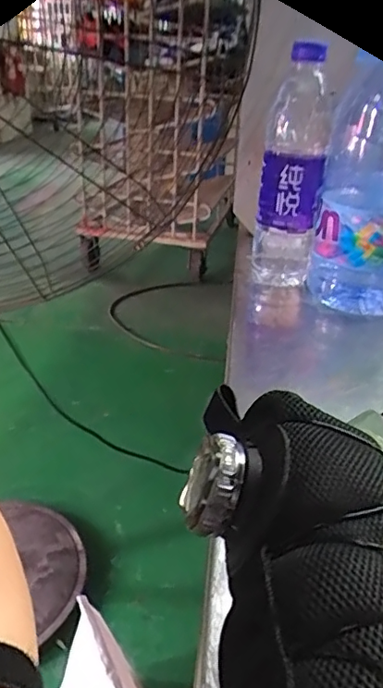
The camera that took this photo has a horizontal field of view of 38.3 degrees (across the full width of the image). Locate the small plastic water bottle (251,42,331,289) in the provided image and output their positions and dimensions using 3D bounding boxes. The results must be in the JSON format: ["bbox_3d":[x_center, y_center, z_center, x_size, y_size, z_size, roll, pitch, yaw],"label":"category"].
[{"bbox_3d":[0.095,-0.162,0.536,0.061,0.219,0.054,8,28,9],"label":"small plastic water bottle"}]

